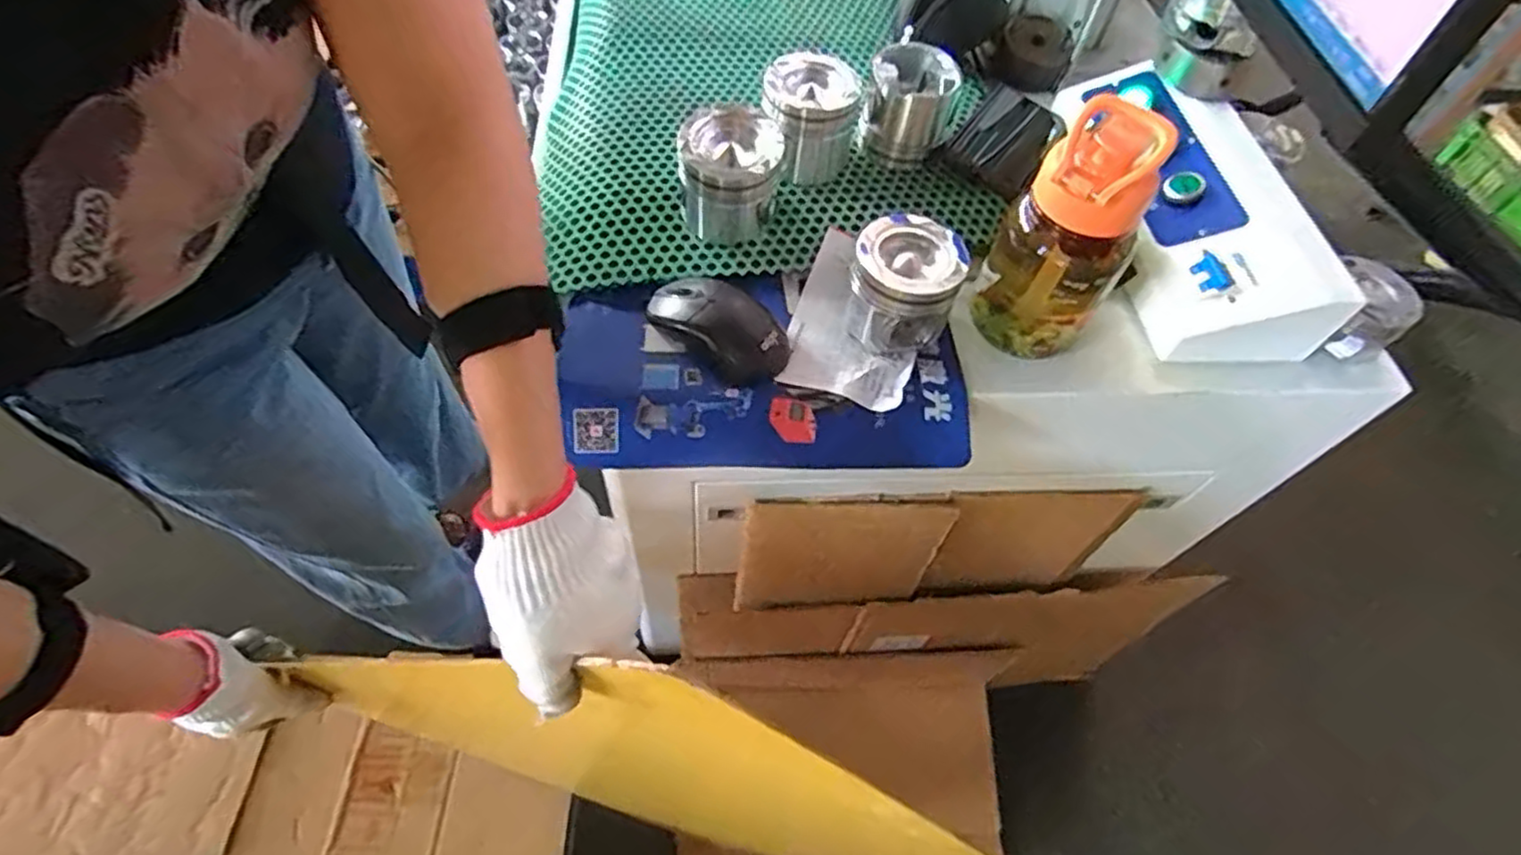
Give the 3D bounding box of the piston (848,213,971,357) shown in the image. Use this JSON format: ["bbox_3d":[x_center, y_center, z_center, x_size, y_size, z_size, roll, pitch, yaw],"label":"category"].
[{"bbox_3d":[0.105,-0.105,0.531,0.079,0.069,0.082,13,57,4],"label":"piston"}]

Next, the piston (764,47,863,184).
[{"bbox_3d":[0.041,-0.258,0.599,0.077,0.073,0.072,13,57,4],"label":"piston"}]

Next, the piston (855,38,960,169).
[{"bbox_3d":[0.130,-0.283,0.625,0.077,0.066,0.086,13,57,4],"label":"piston"}]

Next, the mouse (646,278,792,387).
[{"bbox_3d":[-0.031,-0.075,0.530,0.109,0.032,0.052,33,61,16],"label":"mouse"}]

